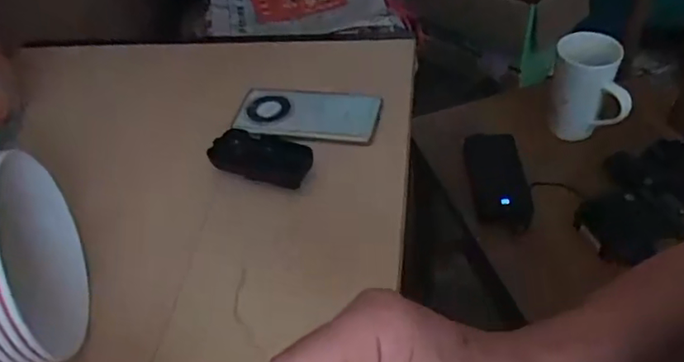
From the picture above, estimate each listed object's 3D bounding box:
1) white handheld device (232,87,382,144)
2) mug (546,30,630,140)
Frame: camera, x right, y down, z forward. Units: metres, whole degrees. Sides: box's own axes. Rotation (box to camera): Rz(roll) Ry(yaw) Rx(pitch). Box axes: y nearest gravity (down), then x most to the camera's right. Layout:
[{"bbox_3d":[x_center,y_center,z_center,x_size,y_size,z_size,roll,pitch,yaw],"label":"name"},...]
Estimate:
[{"bbox_3d":[-0.041,-0.075,0.665,0.163,0.016,0.083,2,49,8],"label":"white handheld device"},{"bbox_3d":[0.366,-0.137,0.854,0.111,0.126,0.085,16,50,20],"label":"mug"}]

